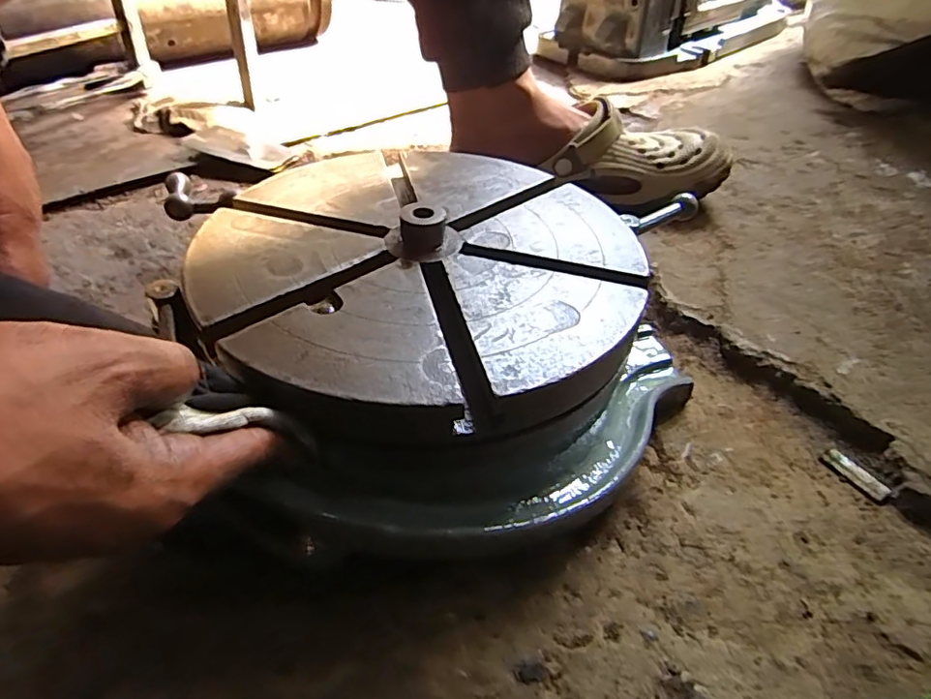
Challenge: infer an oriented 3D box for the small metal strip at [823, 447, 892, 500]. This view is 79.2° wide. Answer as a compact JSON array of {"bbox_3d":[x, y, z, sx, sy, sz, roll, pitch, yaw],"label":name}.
[{"bbox_3d":[0.237,0.074,0.341,0.011,0.004,0.039,-17,45,-19],"label":"small metal strip"}]

